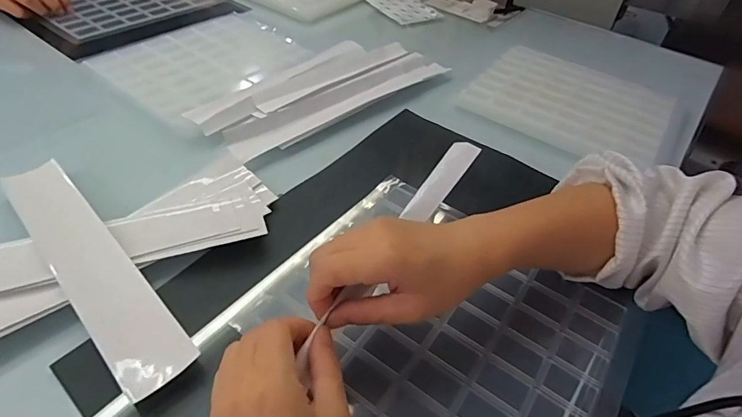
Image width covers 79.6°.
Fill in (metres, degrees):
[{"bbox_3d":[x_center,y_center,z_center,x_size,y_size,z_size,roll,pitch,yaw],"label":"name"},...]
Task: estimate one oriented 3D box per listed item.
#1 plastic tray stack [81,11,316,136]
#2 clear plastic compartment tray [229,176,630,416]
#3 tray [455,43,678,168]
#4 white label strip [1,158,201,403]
[{"bbox_3d":[-0.215,-0.223,0.658,0.246,0.024,0.297,33,50,25],"label":"plastic tray stack"},{"bbox_3d":[0.062,0.090,0.381,0.261,0.021,0.231,29,49,22],"label":"clear plastic compartment tray"},{"bbox_3d":[0.291,-0.158,0.650,0.257,0.026,0.233,28,49,22],"label":"tray"},{"bbox_3d":[-0.238,0.043,0.376,0.053,0.014,0.283,-32,55,-33],"label":"white label strip"}]

